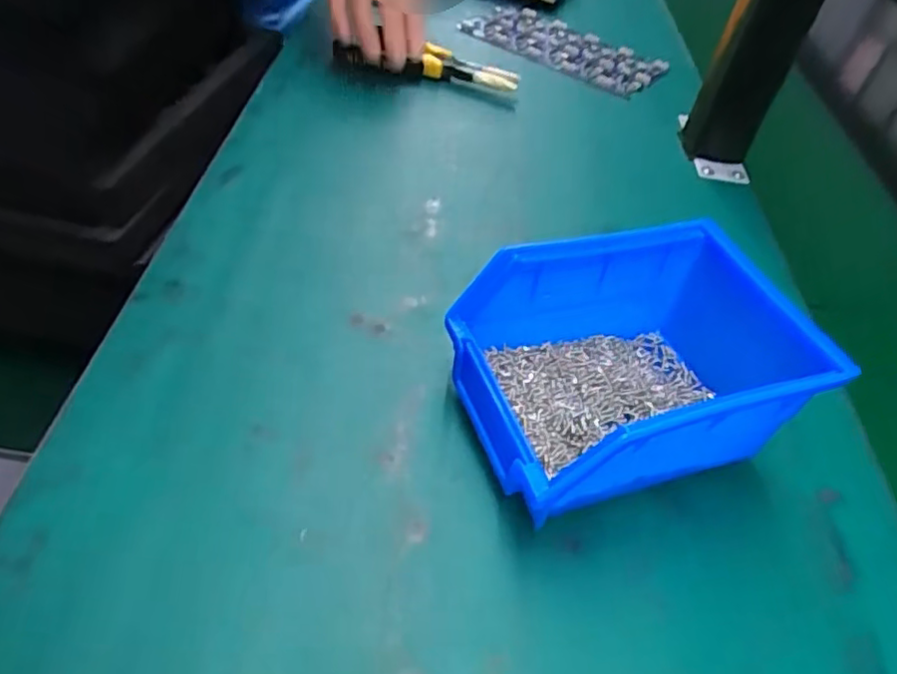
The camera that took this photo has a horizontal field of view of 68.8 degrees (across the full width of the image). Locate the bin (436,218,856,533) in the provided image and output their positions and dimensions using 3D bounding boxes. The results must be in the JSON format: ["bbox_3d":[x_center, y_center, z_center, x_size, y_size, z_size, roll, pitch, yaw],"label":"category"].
[{"bbox_3d":[0.090,0.014,0.307,0.161,0.072,0.105,-10,49,-18],"label":"bin"}]

